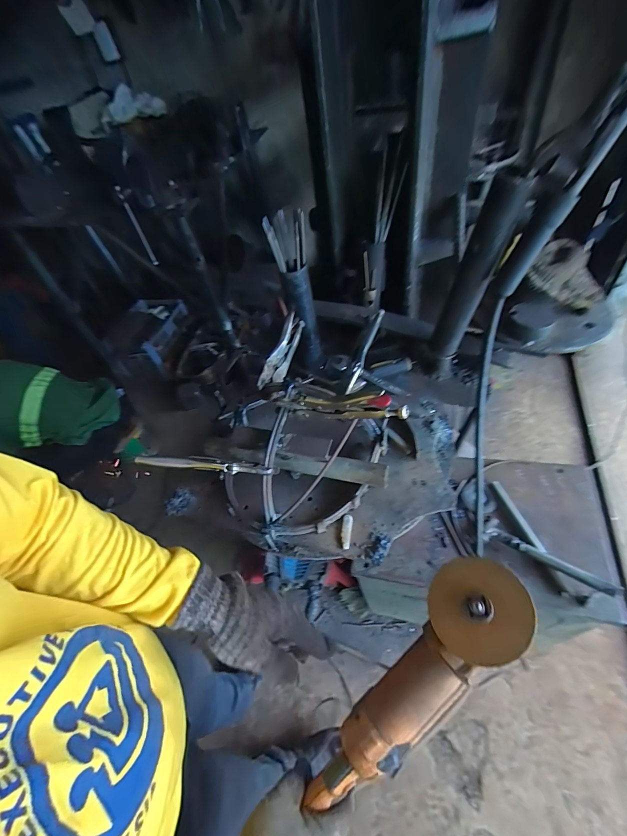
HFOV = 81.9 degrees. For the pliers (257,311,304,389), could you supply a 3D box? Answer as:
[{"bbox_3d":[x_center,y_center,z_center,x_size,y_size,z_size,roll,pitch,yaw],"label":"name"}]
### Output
[{"bbox_3d":[-0.050,-0.110,0.594,0.021,0.040,0.171,8,54,17],"label":"pliers"}]

